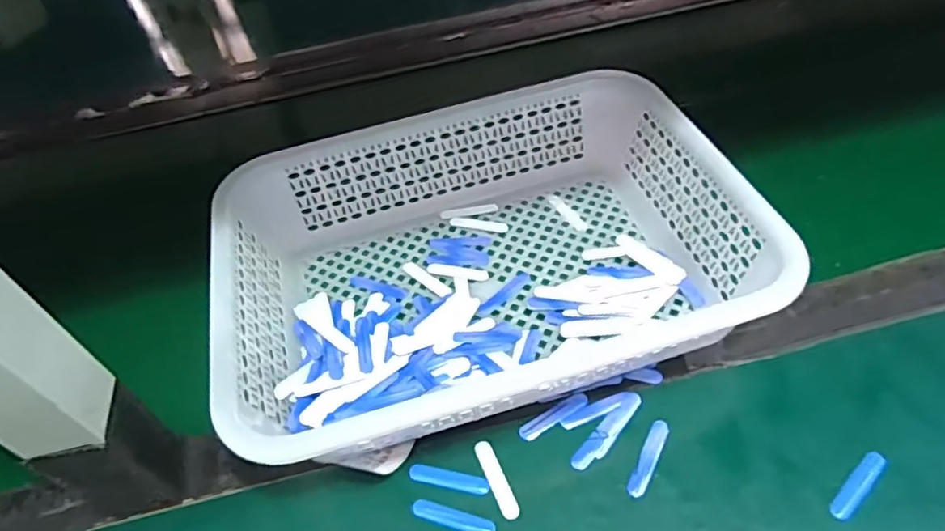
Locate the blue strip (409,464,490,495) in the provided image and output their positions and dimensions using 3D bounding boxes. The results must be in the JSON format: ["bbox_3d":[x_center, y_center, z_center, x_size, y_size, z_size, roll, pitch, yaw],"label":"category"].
[{"bbox_3d":[-0.014,0.133,0.380,0.050,0.004,0.011,7,52,11],"label":"blue strip"}]

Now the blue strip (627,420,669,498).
[{"bbox_3d":[0.110,0.119,0.377,0.011,0.004,0.051,22,56,22],"label":"blue strip"}]

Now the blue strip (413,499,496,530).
[{"bbox_3d":[-0.011,0.151,0.363,0.051,0.004,0.012,10,52,14],"label":"blue strip"}]

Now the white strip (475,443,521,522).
[{"bbox_3d":[0.015,0.132,0.376,0.011,0.004,0.051,-20,51,-11],"label":"white strip"}]

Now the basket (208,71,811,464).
[{"bbox_3d":[0.002,-0.012,0.446,0.349,0.082,0.243,-16,51,-7],"label":"basket"}]

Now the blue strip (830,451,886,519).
[{"bbox_3d":[0.227,0.128,0.356,0.049,0.006,0.011,-38,57,-23],"label":"blue strip"}]

